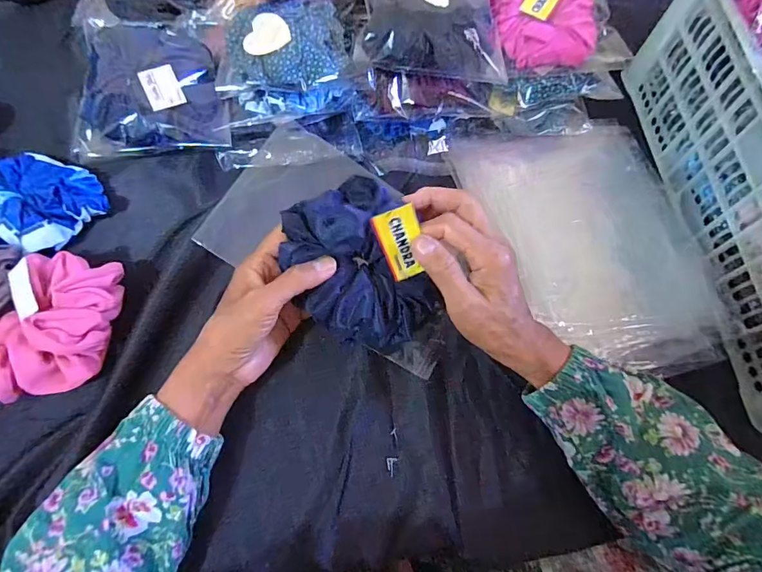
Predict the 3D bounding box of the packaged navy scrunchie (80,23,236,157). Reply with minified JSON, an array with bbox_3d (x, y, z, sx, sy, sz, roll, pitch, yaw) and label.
[{"bbox_3d":[-0.225,-0.195,0.427,0.137,0.051,0.134,-7,67,-6],"label":"packaged navy scrunchie"}]

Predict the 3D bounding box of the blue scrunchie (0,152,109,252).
[{"bbox_3d":[-0.319,-0.084,0.396,0.099,0.029,0.091,1,66,-3],"label":"blue scrunchie"}]

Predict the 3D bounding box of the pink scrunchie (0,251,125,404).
[{"bbox_3d":[-0.261,0.033,0.346,0.076,0.047,0.117,14,66,3],"label":"pink scrunchie"}]

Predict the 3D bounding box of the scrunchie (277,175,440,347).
[{"bbox_3d":[-0.012,-0.011,0.332,0.106,0.045,0.132,-25,112,-11],"label":"scrunchie"}]

